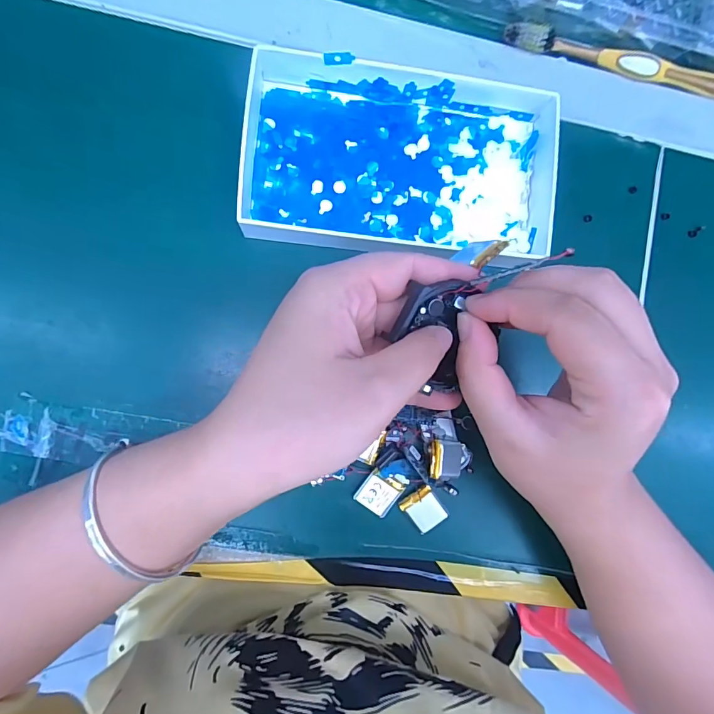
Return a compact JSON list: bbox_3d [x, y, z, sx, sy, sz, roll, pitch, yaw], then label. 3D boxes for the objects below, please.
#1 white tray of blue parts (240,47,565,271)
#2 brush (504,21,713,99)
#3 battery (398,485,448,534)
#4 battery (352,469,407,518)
[{"bbox_3d":[0.026,-0.115,0.251,0.180,0.025,0.106,6,87,-6],"label":"white tray of blue parts"},{"bbox_3d":[0.184,-0.190,0.278,0.178,0.010,0.018,8,87,-6],"label":"brush"},{"bbox_3d":[0.040,0.090,0.252,0.020,0.004,0.023,-35,92,-7],"label":"battery"},{"bbox_3d":[0.013,0.079,0.250,0.022,0.004,0.023,37,84,-4],"label":"battery"}]

